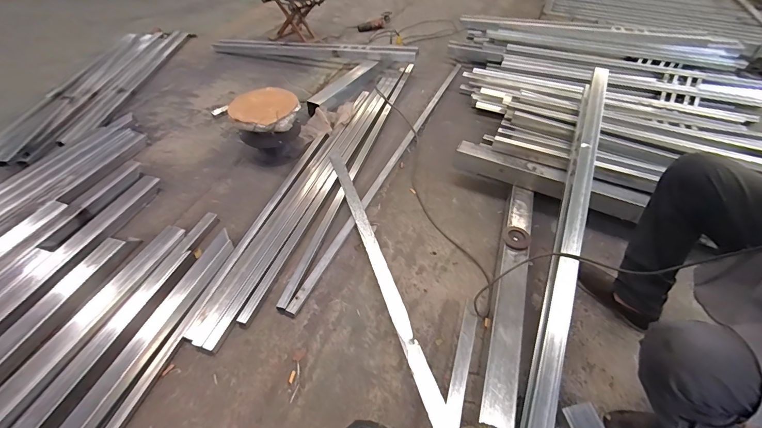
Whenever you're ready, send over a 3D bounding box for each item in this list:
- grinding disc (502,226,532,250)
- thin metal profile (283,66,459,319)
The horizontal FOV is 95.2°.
[{"bbox_3d":[0.456,0.077,1.167,0.090,0.019,0.088,1,46,-1],"label":"grinding disc"},{"bbox_3d":[0.080,-0.275,1.500,0.045,0.048,1.637,20,51,16],"label":"thin metal profile"}]

